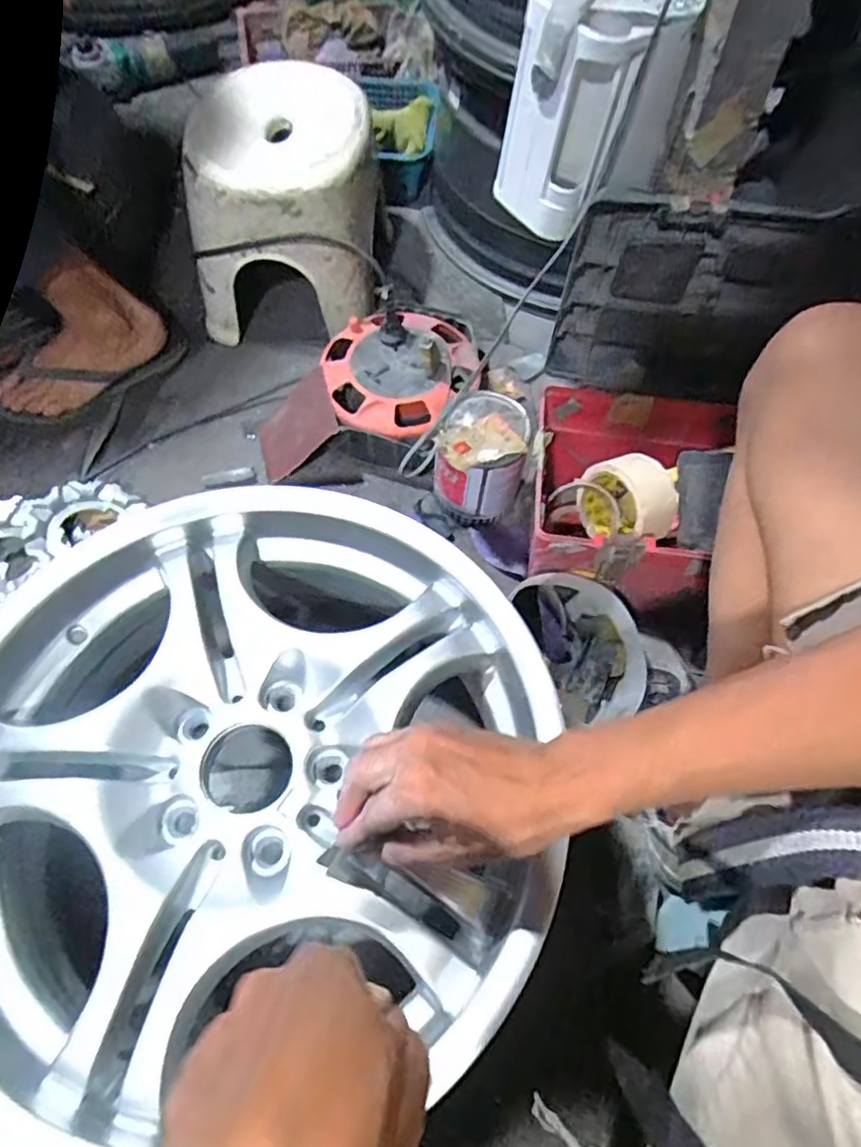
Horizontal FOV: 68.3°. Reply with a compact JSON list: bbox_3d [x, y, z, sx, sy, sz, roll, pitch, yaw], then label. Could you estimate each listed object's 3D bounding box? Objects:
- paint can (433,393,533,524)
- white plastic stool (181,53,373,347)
[{"bbox_3d":[0.058,-0.130,0.747,0.090,0.136,0.097,1,63,-2],"label":"paint can"},{"bbox_3d":[-0.192,-0.480,0.838,0.232,0.215,0.236,-1,63,-3],"label":"white plastic stool"}]

